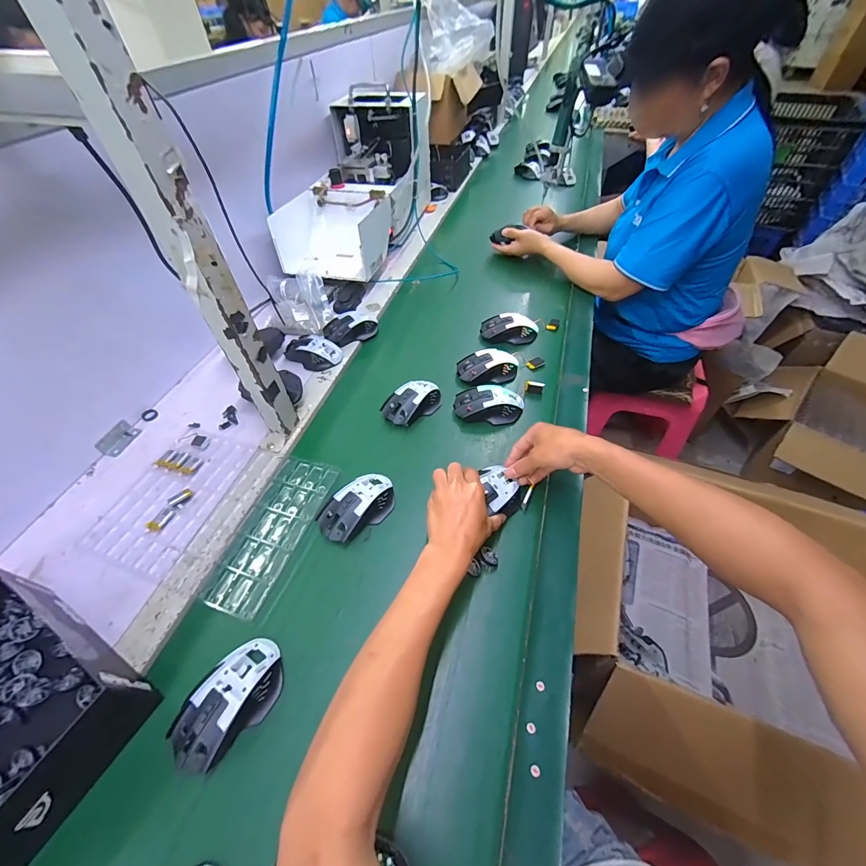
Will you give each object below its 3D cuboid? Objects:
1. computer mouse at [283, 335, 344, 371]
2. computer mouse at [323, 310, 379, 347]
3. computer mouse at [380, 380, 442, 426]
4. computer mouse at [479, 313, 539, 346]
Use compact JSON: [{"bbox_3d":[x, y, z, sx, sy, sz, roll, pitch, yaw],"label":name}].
[{"bbox_3d":[-0.238,-0.162,0.739,0.113,0.035,0.061,16,52,14],"label":"computer mouse"},{"bbox_3d":[-0.174,-0.222,0.784,0.118,0.039,0.065,-32,56,-24],"label":"computer mouse"},{"bbox_3d":[-0.034,-0.051,0.653,0.106,0.048,0.061,-30,55,-22],"label":"computer mouse"},{"bbox_3d":[0.158,-0.216,0.768,0.116,0.034,0.060,0,50,1],"label":"computer mouse"}]

